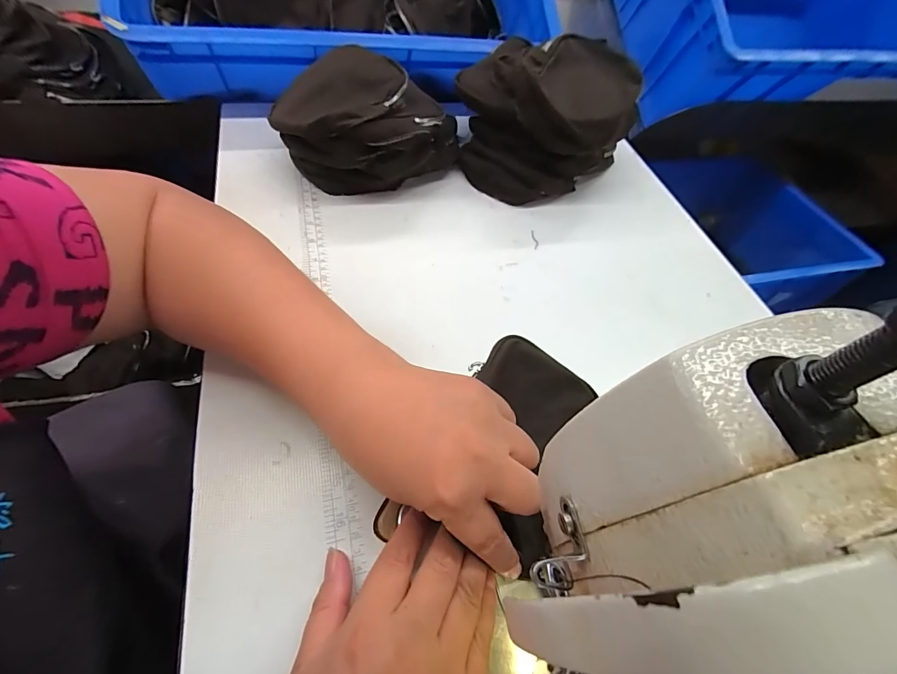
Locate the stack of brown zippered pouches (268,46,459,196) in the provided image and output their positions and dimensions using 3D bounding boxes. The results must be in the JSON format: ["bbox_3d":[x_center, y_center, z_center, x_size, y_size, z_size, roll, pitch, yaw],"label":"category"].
[{"bbox_3d":[-0.093,-0.233,0.431,0.161,0.082,0.161,31,60,16],"label":"stack of brown zippered pouches"}]

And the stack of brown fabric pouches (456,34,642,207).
[{"bbox_3d":[0.101,-0.265,0.468,0.198,0.109,0.182,-23,61,-18],"label":"stack of brown fabric pouches"}]

